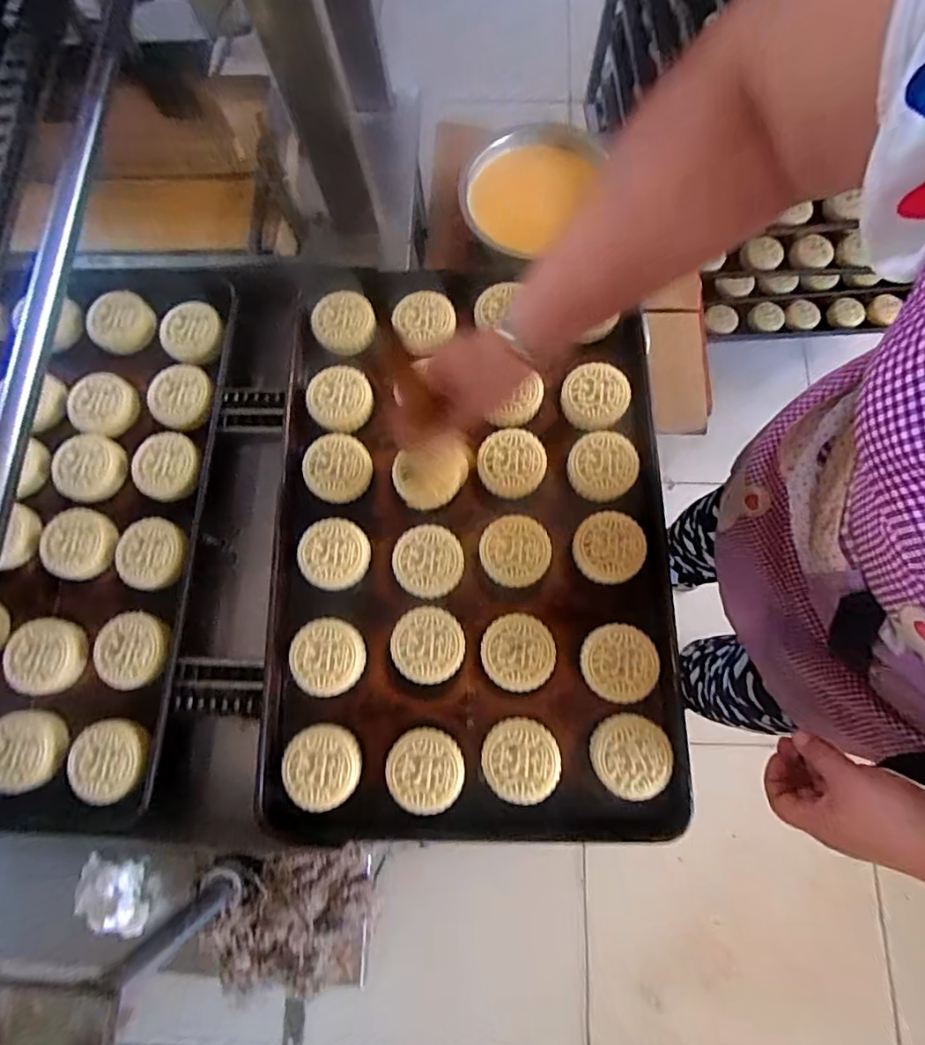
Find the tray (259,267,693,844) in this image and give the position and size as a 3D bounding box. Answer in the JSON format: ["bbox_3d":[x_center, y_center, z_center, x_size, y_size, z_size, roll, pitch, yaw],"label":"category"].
[{"bbox_3d":[0.006,0.000,0.541,0.397,0.047,0.590,-1,77,-1],"label":"tray"}]

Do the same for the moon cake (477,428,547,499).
[{"bbox_3d":[0.053,-0.063,0.548,0.070,0.020,0.069,0,77,-1],"label":"moon cake"}]

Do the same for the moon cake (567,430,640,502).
[{"bbox_3d":[0.147,-0.060,0.539,0.069,0.019,0.072,13,77,3],"label":"moon cake"}]

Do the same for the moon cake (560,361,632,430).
[{"bbox_3d":[0.144,-0.137,0.557,0.070,0.017,0.070,-2,77,-1],"label":"moon cake"}]

